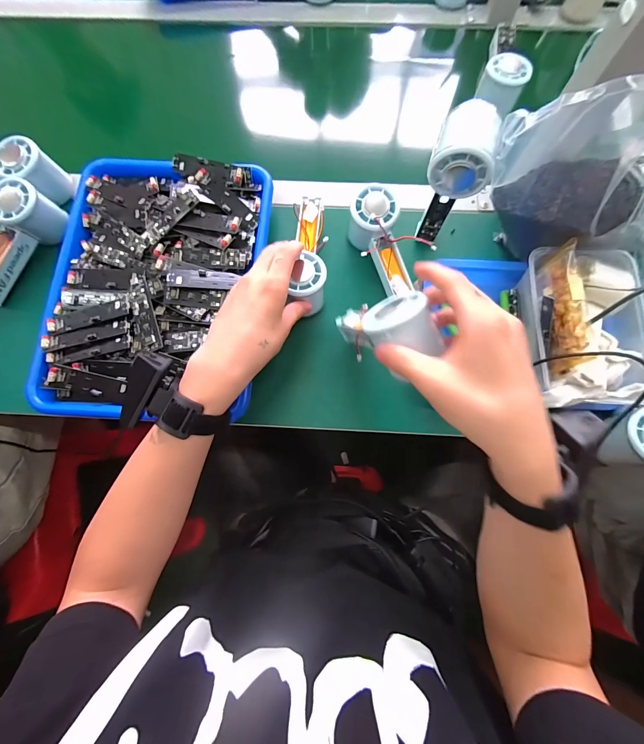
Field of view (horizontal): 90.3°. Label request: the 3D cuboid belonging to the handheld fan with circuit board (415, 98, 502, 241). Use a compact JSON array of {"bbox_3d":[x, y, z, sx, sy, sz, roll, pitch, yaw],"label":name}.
[{"bbox_3d":[0.138,-0.206,0.353,0.054,0.133,0.067,17,77,5],"label":"handheld fan with circuit board"}]

